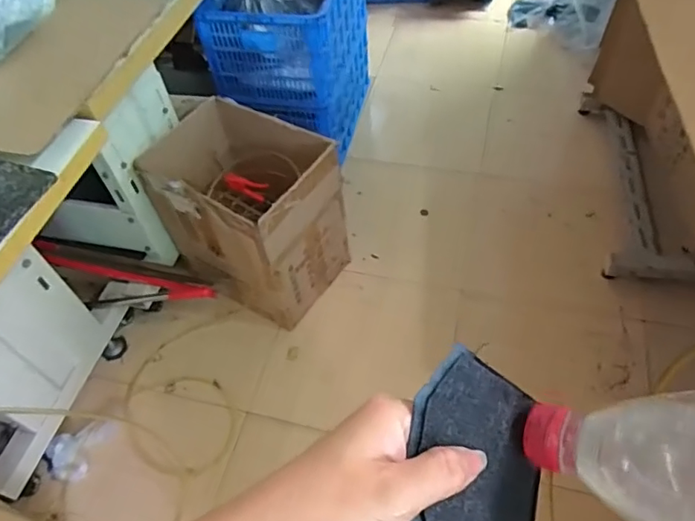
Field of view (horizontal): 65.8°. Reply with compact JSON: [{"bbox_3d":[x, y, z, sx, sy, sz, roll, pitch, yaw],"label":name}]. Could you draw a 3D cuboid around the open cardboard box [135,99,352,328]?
[{"bbox_3d":[-0.260,-0.119,1.473,0.423,0.438,0.335,27,60,23],"label":"open cardboard box"}]

